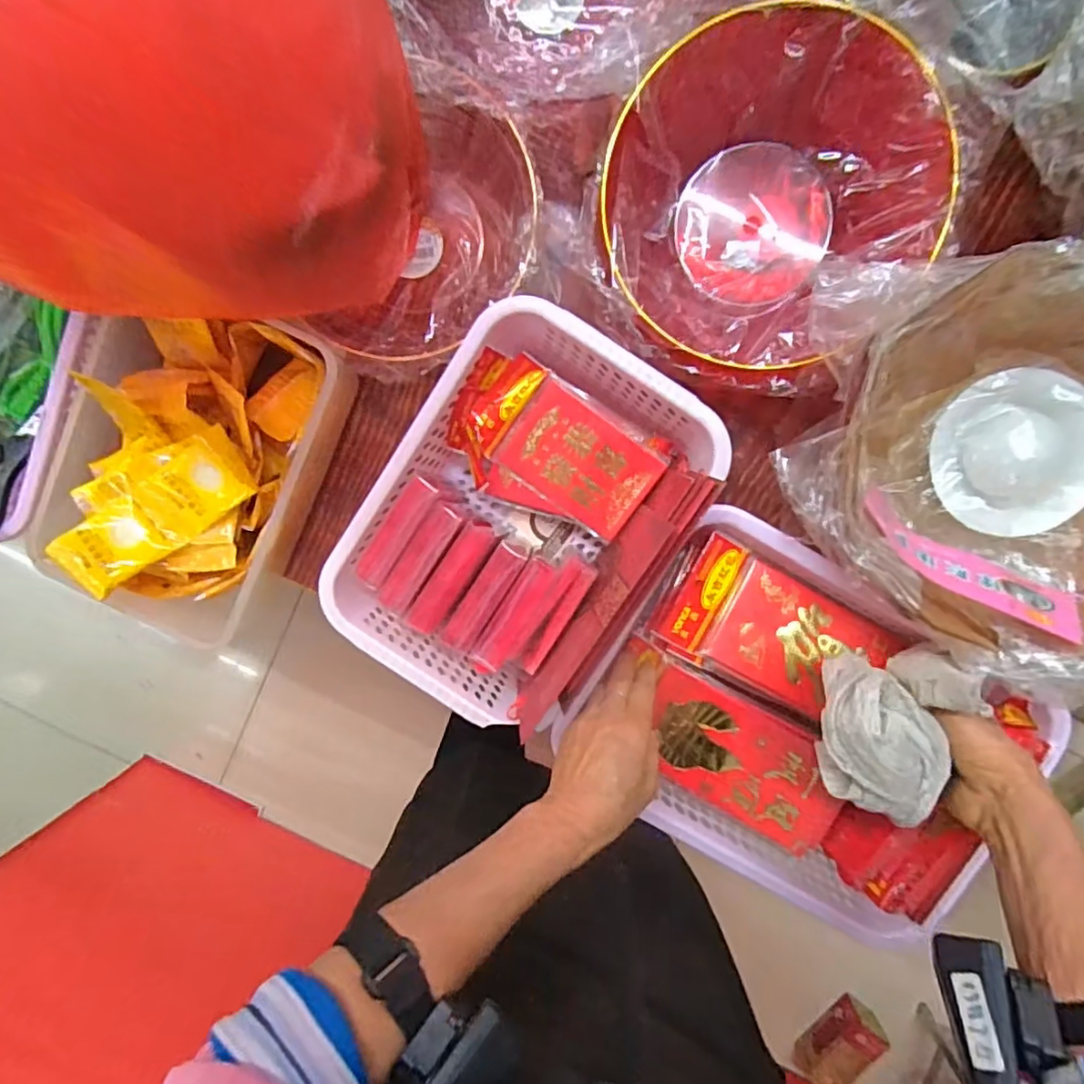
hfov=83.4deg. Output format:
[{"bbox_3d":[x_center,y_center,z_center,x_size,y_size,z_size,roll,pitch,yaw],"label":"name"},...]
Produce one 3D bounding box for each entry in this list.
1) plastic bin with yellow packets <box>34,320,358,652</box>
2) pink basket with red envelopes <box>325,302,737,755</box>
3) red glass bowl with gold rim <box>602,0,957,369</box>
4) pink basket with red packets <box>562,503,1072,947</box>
[{"bbox_3d":[-0.291,-0.063,0.508,0.196,0.098,0.269,25,99,0],"label":"plastic bin with yellow packets"},{"bbox_3d":[-0.020,-0.016,0.494,0.220,0.114,0.309,35,99,-1],"label":"pink basket with red envelopes"},{"bbox_3d":[0.162,-0.248,0.456,0.202,0.084,0.219,1,98,4],"label":"red glass bowl with gold rim"},{"bbox_3d":[0.205,0.149,0.482,0.327,0.078,0.243,31,99,-1],"label":"pink basket with red packets"}]

